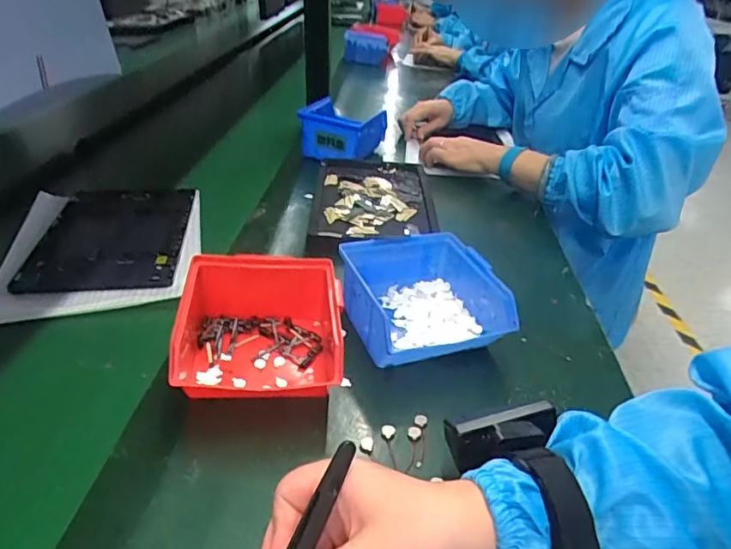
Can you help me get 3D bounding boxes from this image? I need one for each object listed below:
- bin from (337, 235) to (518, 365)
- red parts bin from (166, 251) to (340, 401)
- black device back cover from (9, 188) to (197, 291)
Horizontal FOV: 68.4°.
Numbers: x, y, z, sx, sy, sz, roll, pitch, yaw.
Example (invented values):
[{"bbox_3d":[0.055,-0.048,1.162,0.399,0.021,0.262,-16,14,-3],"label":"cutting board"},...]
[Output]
[{"bbox_3d":[0.050,0.025,0.495,0.124,0.065,0.131,-7,34,-18],"label":"bin"},{"bbox_3d":[-0.088,0.046,0.440,0.134,0.070,0.133,-1,32,-9],"label":"red parts bin"},{"bbox_3d":[-0.295,-0.049,0.637,0.156,0.013,0.233,-2,32,-9],"label":"black device back cover"}]

